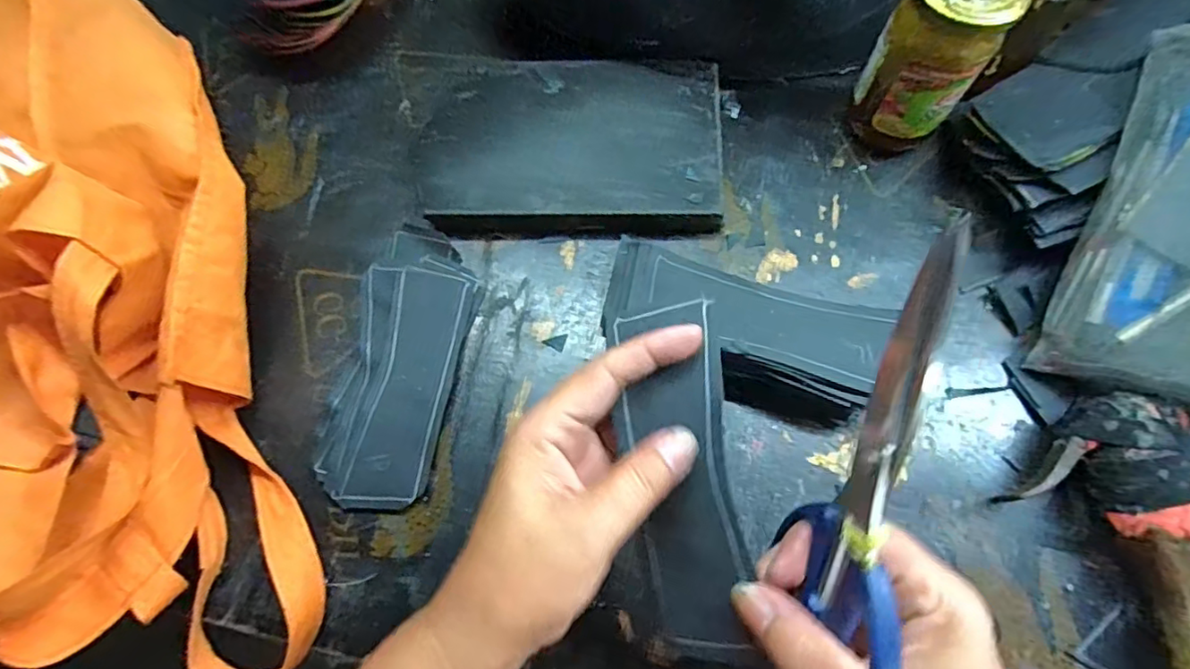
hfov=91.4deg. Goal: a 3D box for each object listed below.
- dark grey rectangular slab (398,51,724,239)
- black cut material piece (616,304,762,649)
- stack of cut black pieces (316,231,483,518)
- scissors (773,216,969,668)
[{"bbox_3d":[-0.030,-0.142,0.412,0.229,0.025,0.150,2,70,3],"label":"dark grey rectangular slab"},{"bbox_3d":[0.038,0.059,0.252,0.044,0.020,0.146,-5,81,1],"label":"black cut material piece"},{"bbox_3d":[-0.119,0.016,0.362,0.070,0.011,0.174,5,70,4],"label":"stack of cut black pieces"},{"bbox_3d":[0.095,0.055,0.206,0.023,0.059,0.180,8,103,6],"label":"scissors"}]

